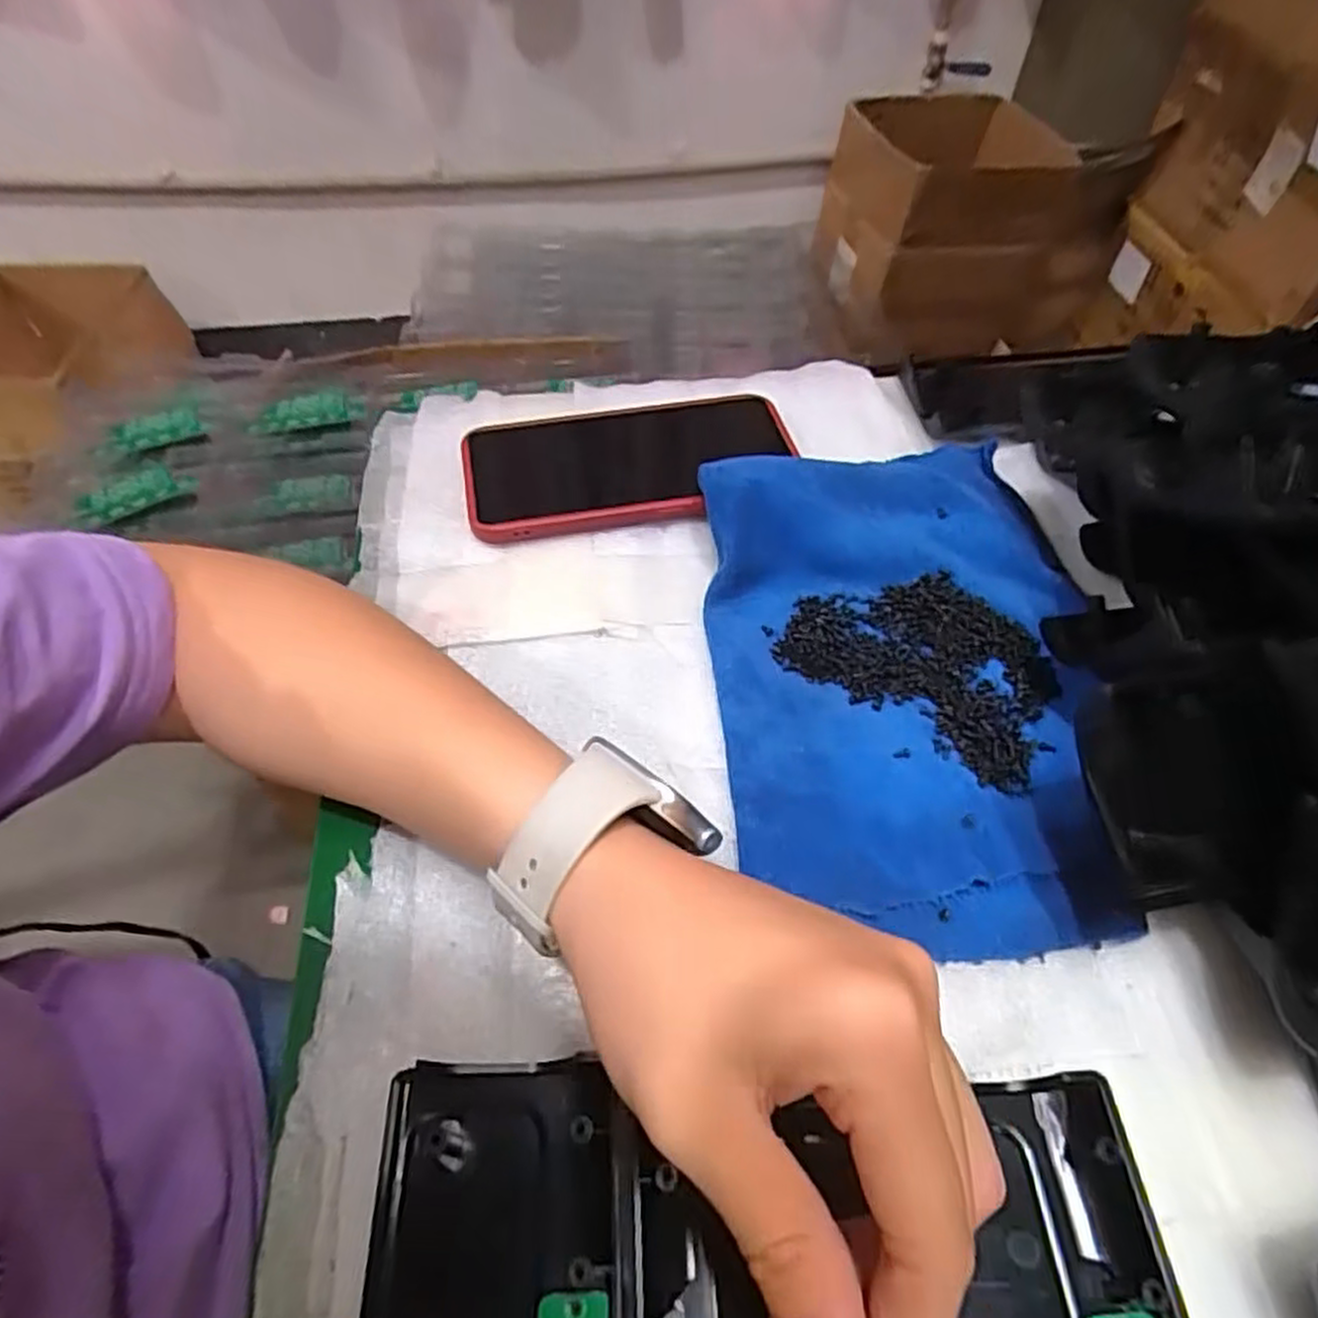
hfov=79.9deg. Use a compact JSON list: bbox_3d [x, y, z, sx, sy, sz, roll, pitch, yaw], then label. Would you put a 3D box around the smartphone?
[{"bbox_3d":[-0.012,-0.100,0.398,0.167,0.015,0.080,-10,55,-7],"label":"smartphone"}]

